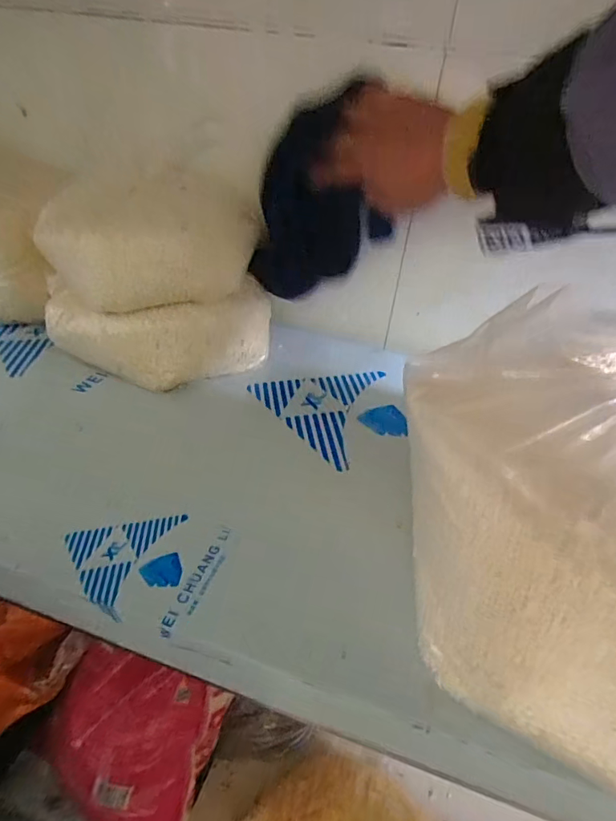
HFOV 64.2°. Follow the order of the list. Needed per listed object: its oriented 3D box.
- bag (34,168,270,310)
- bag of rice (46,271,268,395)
[{"bbox_3d":[-0.134,-0.151,0.431,0.184,0.083,0.130,0,33,-11],"label":"bag"},{"bbox_3d":[-0.131,-0.087,0.465,0.164,0.067,0.147,19,34,18],"label":"bag of rice"}]

